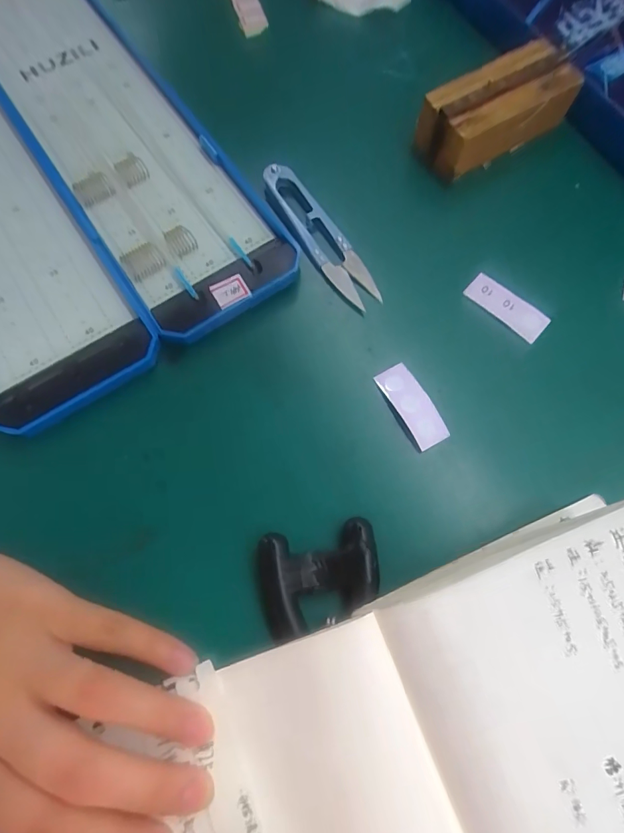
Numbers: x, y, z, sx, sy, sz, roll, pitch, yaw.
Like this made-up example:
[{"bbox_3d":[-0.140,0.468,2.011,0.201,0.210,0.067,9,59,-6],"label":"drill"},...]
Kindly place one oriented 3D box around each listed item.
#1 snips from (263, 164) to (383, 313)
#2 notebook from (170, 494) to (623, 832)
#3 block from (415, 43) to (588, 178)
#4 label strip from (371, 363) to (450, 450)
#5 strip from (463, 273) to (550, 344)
[{"bbox_3d":[0.004,-0.103,0.250,0.021,0.016,0.101,-34,75,-12],"label":"snips"},{"bbox_3d":[0.040,0.132,0.157,0.243,0.025,0.128,-25,81,3],"label":"notebook"},{"bbox_3d":[0.108,-0.177,0.264,0.089,0.038,0.039,-32,75,-11],"label":"block"},{"bbox_3d":[0.050,-0.005,0.224,0.017,0.010,0.044,-30,74,-11],"label":"label strip"},{"bbox_3d":[0.107,-0.060,0.243,0.045,0.004,0.016,41,92,11],"label":"strip"}]

